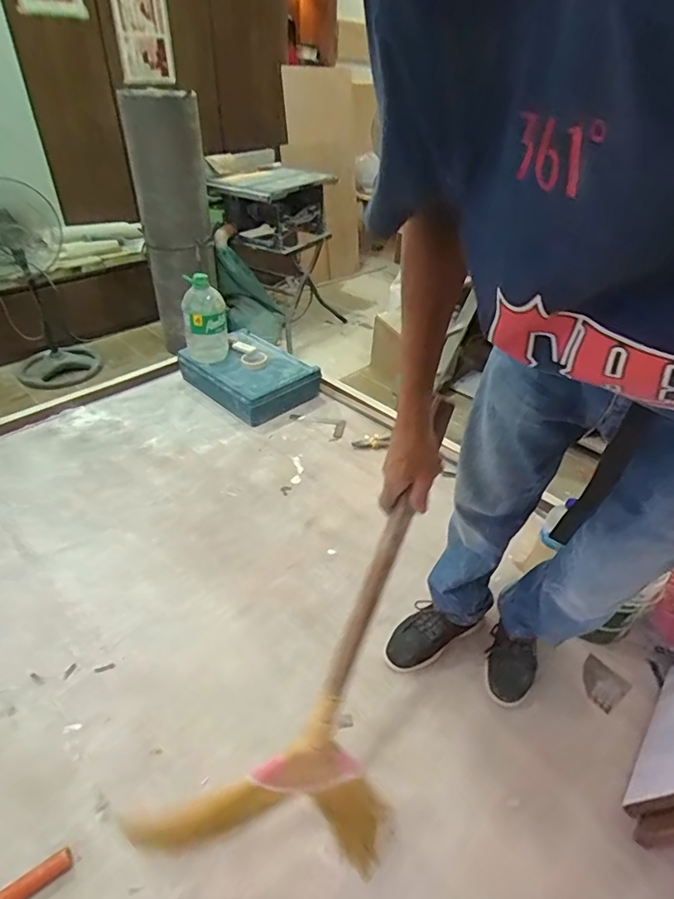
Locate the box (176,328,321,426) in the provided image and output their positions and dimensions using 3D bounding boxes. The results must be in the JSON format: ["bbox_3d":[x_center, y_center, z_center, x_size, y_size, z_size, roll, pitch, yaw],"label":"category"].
[{"bbox_3d":[-0.357,-0.288,1.842,0.471,0.165,0.369,30,46,29],"label":"box"}]

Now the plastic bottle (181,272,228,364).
[{"bbox_3d":[-0.474,-0.478,1.720,0.149,0.274,0.162,-4,39,-9],"label":"plastic bottle"}]

